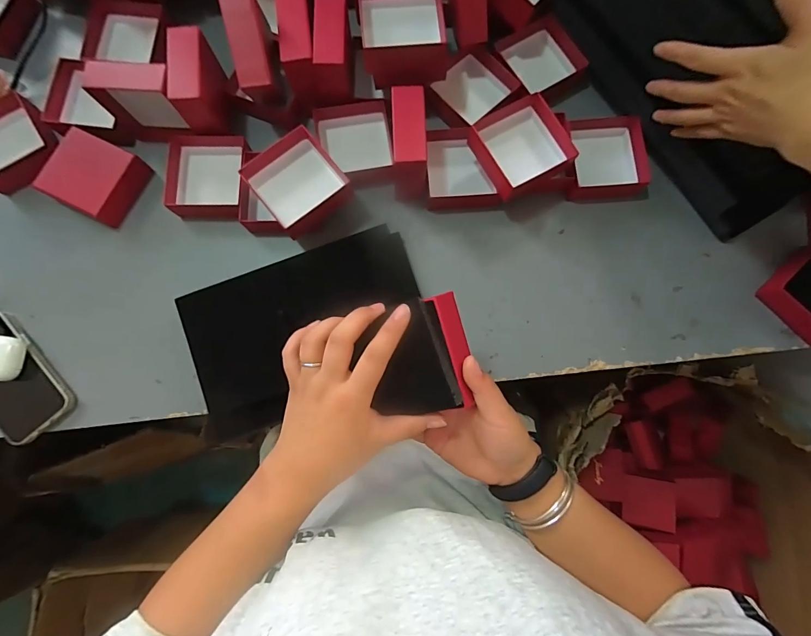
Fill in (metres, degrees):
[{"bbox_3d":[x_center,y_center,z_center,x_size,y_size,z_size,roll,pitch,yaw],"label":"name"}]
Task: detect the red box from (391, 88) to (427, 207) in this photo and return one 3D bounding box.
[{"bbox_3d":[0.006,-0.192,0.430,0.041,0.089,0.097,-3,81,-1],"label":"red box"}]

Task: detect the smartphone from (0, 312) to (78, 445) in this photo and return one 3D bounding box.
[{"bbox_3d":[-0.442,0.066,0.420,0.074,0.016,0.148,-41,82,-10],"label":"smartphone"}]

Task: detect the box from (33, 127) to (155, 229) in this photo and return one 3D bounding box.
[{"bbox_3d":[-0.373,-0.169,0.450,0.095,0.040,0.088,26,82,4],"label":"box"}]

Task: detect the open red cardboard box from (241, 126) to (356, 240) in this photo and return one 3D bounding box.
[{"bbox_3d":[-0.119,-0.151,0.425,0.092,0.044,0.086,-40,86,-2],"label":"open red cardboard box"}]

